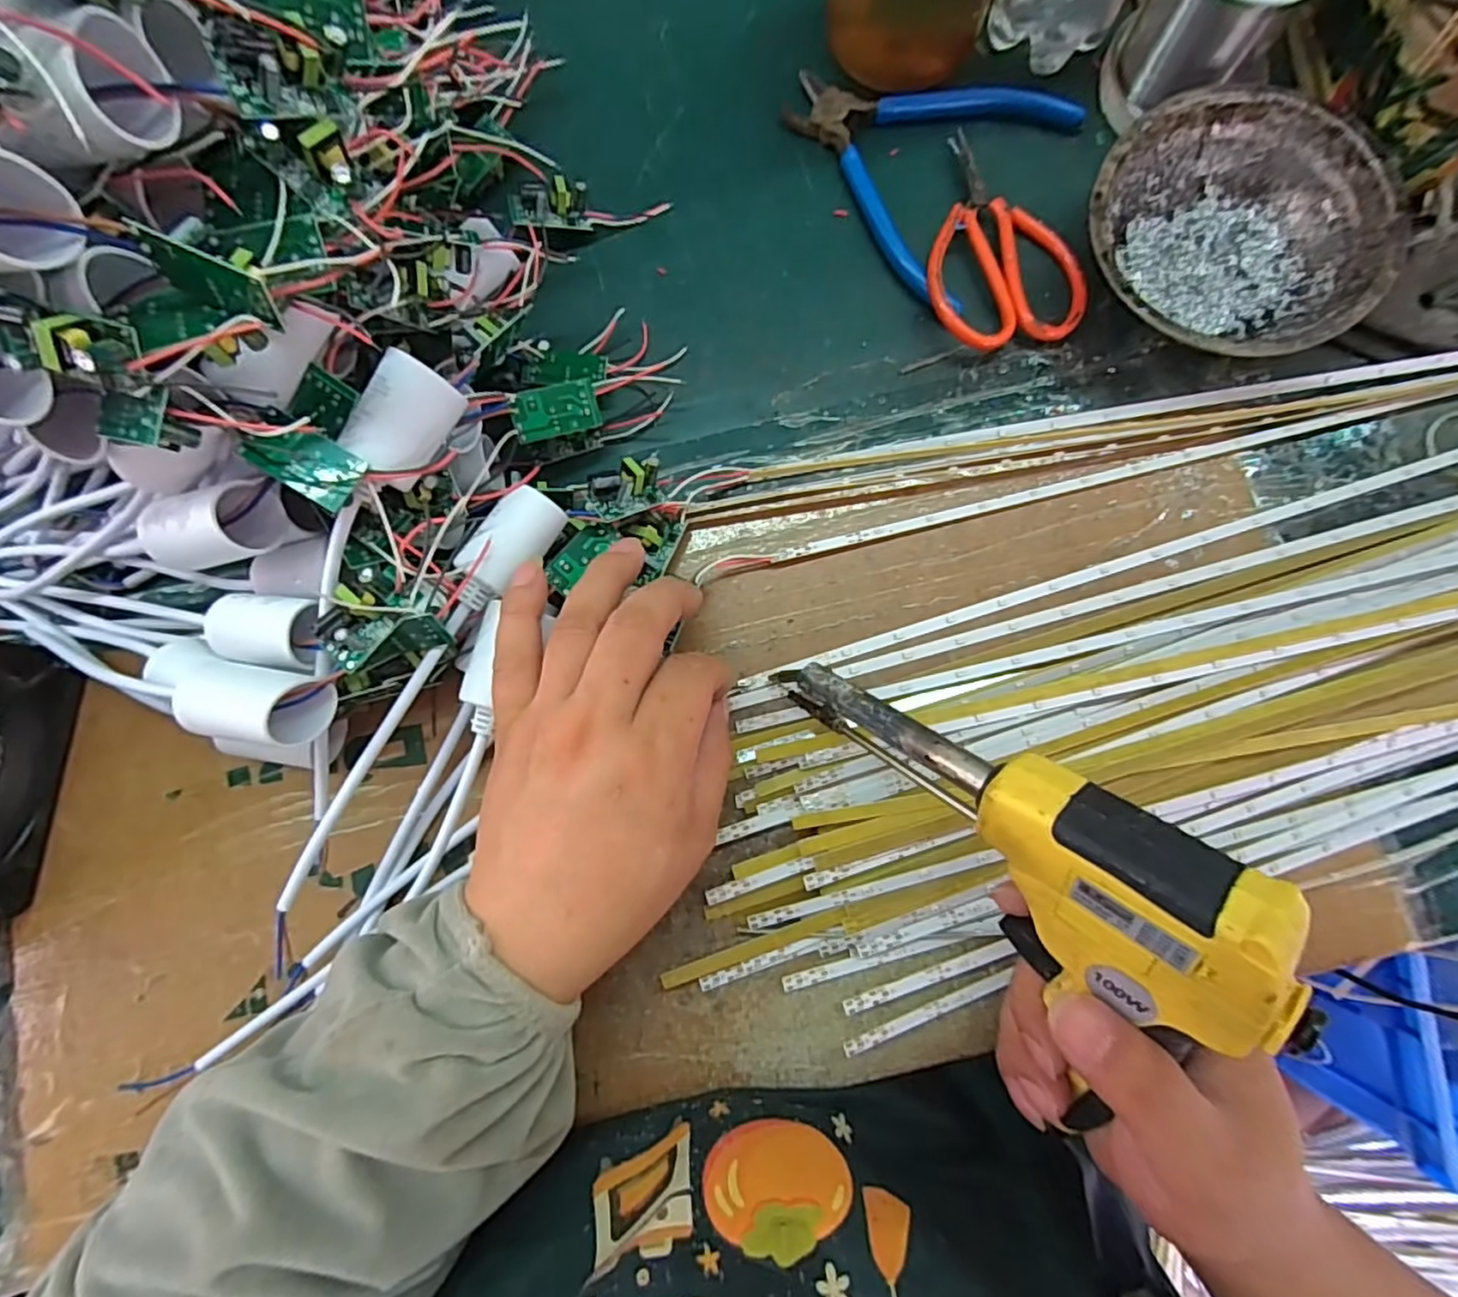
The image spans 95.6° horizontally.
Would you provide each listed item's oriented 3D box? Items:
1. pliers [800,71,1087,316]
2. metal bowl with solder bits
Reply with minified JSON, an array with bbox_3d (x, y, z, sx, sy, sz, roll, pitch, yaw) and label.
[{"bbox_3d":[0.118,-0.250,0.330,0.117,0.009,0.145,-26,83,-2],"label":"pliers"},{"bbox_3d":[0.228,-0.189,0.305,0.119,0.038,0.124,0,82,1],"label":"metal bowl with solder bits"}]

